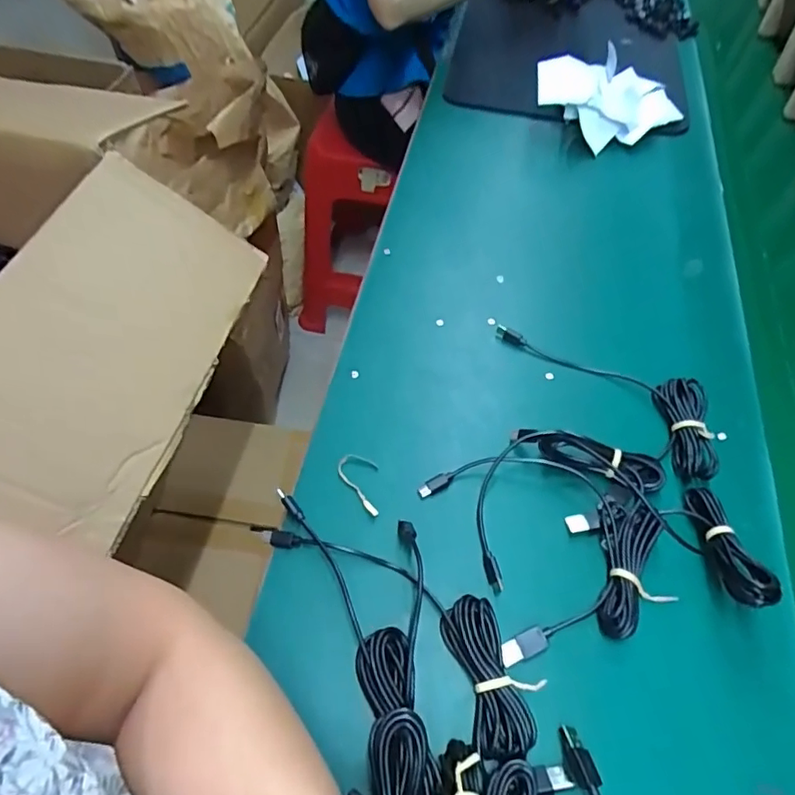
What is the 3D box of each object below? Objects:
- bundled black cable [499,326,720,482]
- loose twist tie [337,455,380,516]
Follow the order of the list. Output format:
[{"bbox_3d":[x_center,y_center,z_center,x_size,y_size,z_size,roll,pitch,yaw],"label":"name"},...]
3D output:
[{"bbox_3d":[0.183,-0.015,0.458,0.077,0.020,0.193,-35,63,-25],"label":"bundled black cable"},{"bbox_3d":[-0.022,0.061,0.406,0.027,0.004,0.050,-33,62,-24],"label":"loose twist tie"}]

